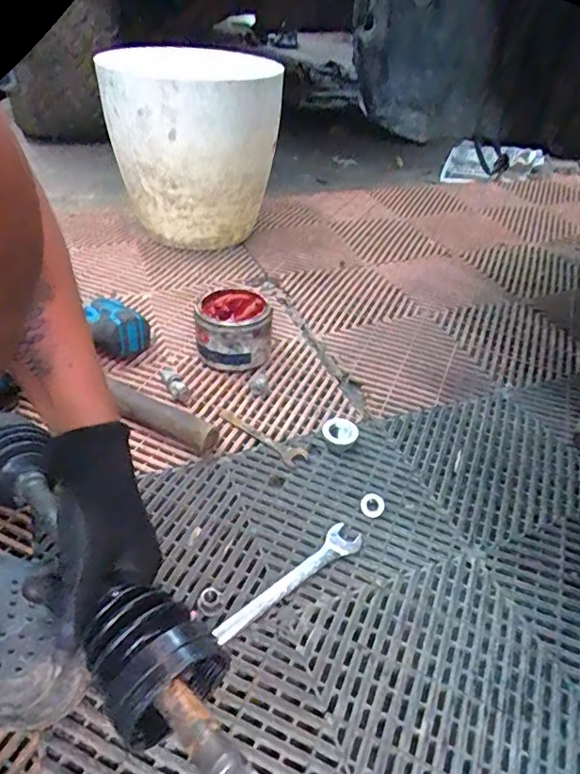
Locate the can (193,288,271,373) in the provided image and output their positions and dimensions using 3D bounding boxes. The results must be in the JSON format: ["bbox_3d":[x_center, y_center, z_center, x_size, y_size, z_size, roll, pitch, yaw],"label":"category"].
[{"bbox_3d":[-0.076,-0.077,0.749,0.100,0.084,0.109,2,38,-2],"label":"can"}]

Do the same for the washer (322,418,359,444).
[{"bbox_3d":[0.060,0.051,0.623,0.036,0.011,0.037,-28,61,-21],"label":"washer"}]

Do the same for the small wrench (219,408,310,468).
[{"bbox_3d":[-0.034,0.057,0.645,0.131,0.011,0.028,33,47,32],"label":"small wrench"}]

